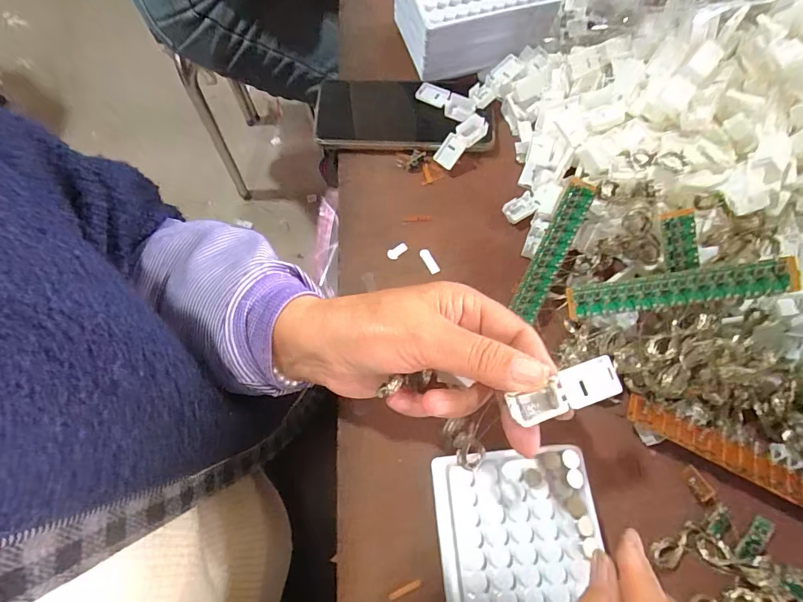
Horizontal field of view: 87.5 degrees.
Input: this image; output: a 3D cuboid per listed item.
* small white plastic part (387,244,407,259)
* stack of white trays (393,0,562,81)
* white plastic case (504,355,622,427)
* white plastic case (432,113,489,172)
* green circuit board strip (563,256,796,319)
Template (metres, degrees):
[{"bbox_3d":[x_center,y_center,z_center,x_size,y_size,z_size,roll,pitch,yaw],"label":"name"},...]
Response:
[{"bbox_3d":[-0.004,-0.043,0.358,0.009,0.005,0.018,42,74,15],"label":"small white plastic part"},{"bbox_3d":[0.068,-0.286,0.403,0.140,0.063,0.110,-14,70,-5],"label":"stack of white trays"},{"bbox_3d":[0.082,0.046,0.210,0.057,0.011,0.019,-20,70,-5],"label":"white plastic case"},{"bbox_3d":[0.054,-0.145,0.380,0.056,0.016,0.019,-45,74,2],"label":"white plastic case"},{"bbox_3d":[0.176,-0.007,0.272,0.127,0.004,0.020,-9,90,20],"label":"green circuit board strip"}]

